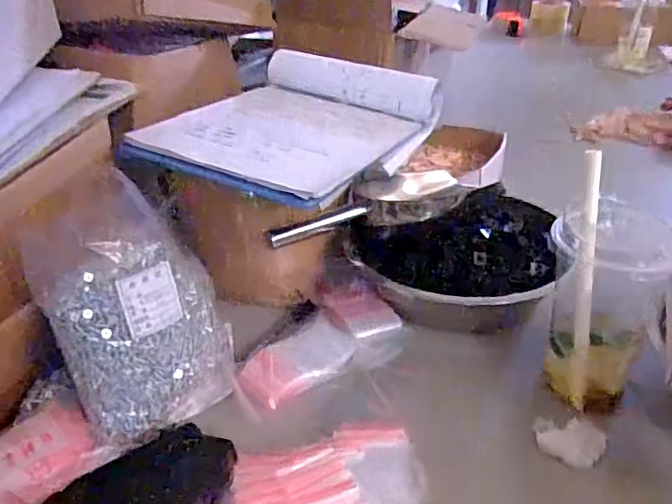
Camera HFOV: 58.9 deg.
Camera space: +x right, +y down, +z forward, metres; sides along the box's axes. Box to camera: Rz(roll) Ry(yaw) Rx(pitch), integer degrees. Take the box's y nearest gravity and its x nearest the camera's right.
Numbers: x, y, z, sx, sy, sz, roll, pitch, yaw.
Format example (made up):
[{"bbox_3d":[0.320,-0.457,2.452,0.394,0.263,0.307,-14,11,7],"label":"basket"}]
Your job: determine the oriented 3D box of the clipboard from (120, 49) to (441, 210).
[{"bbox_3d":[-0.045,-0.132,0.641,0.211,0.069,0.315,15,35,25],"label":"clipboard"}]

